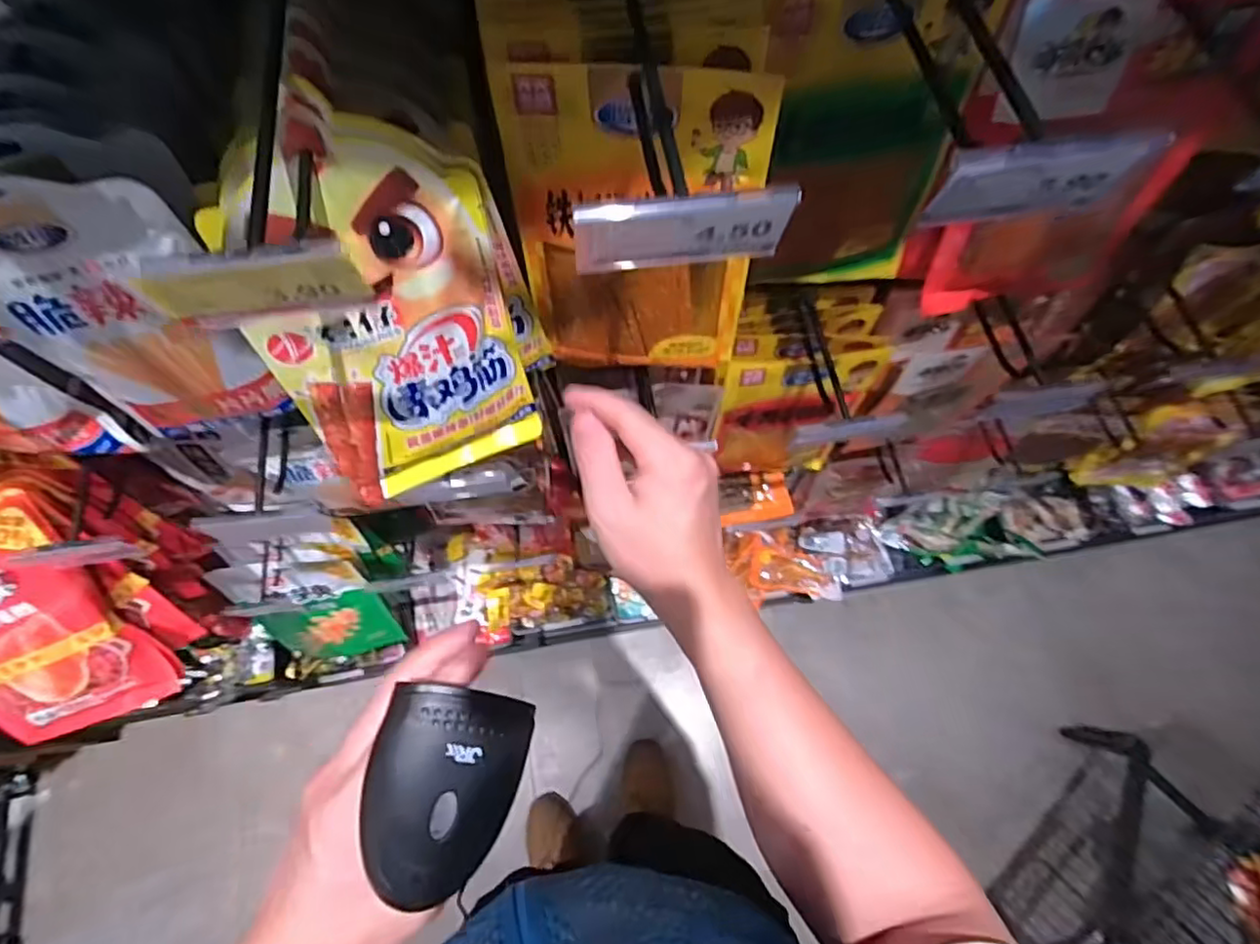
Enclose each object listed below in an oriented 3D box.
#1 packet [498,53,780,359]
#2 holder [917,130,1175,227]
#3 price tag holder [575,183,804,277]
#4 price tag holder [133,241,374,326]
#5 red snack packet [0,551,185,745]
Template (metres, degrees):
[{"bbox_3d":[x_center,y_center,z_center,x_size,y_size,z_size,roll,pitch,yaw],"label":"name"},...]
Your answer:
[{"bbox_3d":[0.008,-0.162,0.454,0.156,0.237,0.012,3,57,2],"label":"packet"},{"bbox_3d":[0.193,-0.137,0.298,0.100,0.049,0.011,-9,71,-4],"label":"holder"},{"bbox_3d":[0.024,-0.111,0.292,0.098,0.046,0.009,-8,71,-5],"label":"price tag holder"},{"bbox_3d":[-0.162,-0.082,0.275,0.086,0.046,0.007,-9,71,-5],"label":"price tag holder"},{"bbox_3d":[-0.598,0.181,0.629,0.173,0.236,0.031,-20,35,-17],"label":"red snack packet"}]

